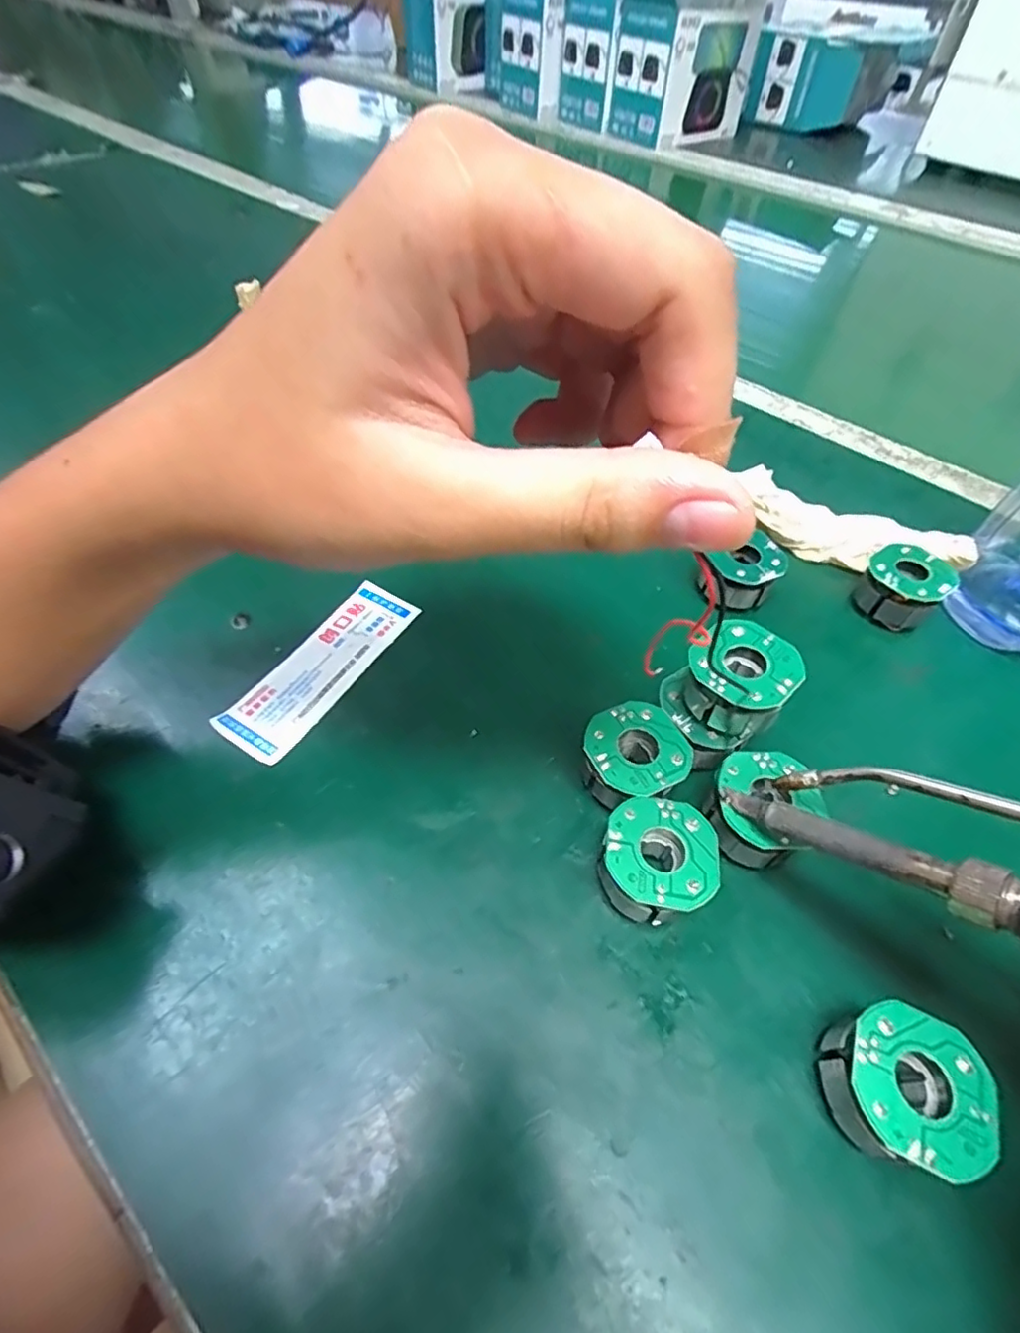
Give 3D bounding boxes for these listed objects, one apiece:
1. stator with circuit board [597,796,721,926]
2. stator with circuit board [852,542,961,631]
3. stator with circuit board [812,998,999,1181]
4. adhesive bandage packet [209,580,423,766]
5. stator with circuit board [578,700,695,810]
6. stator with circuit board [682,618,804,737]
[{"bbox_3d":[0.041,0.056,0.169,0.031,0.021,0.031,2,53,-2],"label":"stator with circuit board"},{"bbox_3d":[0.158,-0.031,0.242,0.028,0.022,0.029,-33,62,-25],"label":"stator with circuit board"},{"bbox_3d":[0.089,0.098,0.139,0.032,0.021,0.031,2,53,-2],"label":"stator with circuit board"},{"bbox_3d":[-0.067,-0.001,0.217,0.027,0.004,0.082,27,56,16],"label":"adhesive bandage packet"},{"bbox_3d":[0.037,0.031,0.188,0.032,0.021,0.030,2,53,-2],"label":"stator with circuit board"},{"bbox_3d":[0.069,0.005,0.183,0.030,0.023,0.030,37,60,22],"label":"stator with circuit board"}]

